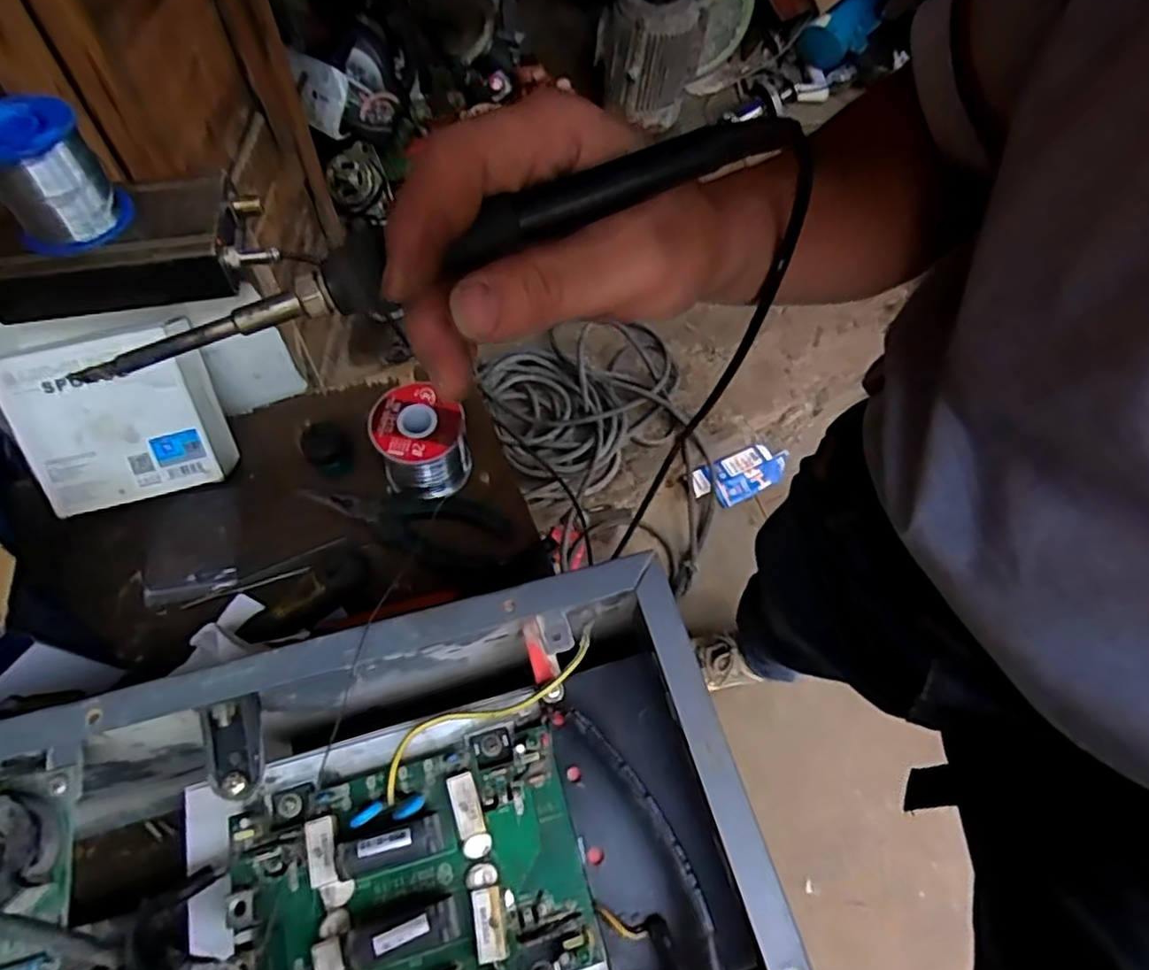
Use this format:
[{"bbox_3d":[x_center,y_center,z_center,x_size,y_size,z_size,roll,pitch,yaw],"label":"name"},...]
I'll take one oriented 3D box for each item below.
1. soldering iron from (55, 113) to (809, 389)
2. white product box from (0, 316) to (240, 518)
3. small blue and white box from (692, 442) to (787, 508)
[{"bbox_3d":[-0.035,-0.070,0.195,0.222,0.016,0.016,-22,64,-4],"label":"soldering iron"},{"bbox_3d":[-0.286,-0.043,0.426,0.105,0.101,0.045,-17,26,-14],"label":"white product box"},{"bbox_3d":[0.336,-0.021,1.352,0.200,0.034,0.093,-22,64,-14],"label":"small blue and white box"}]

